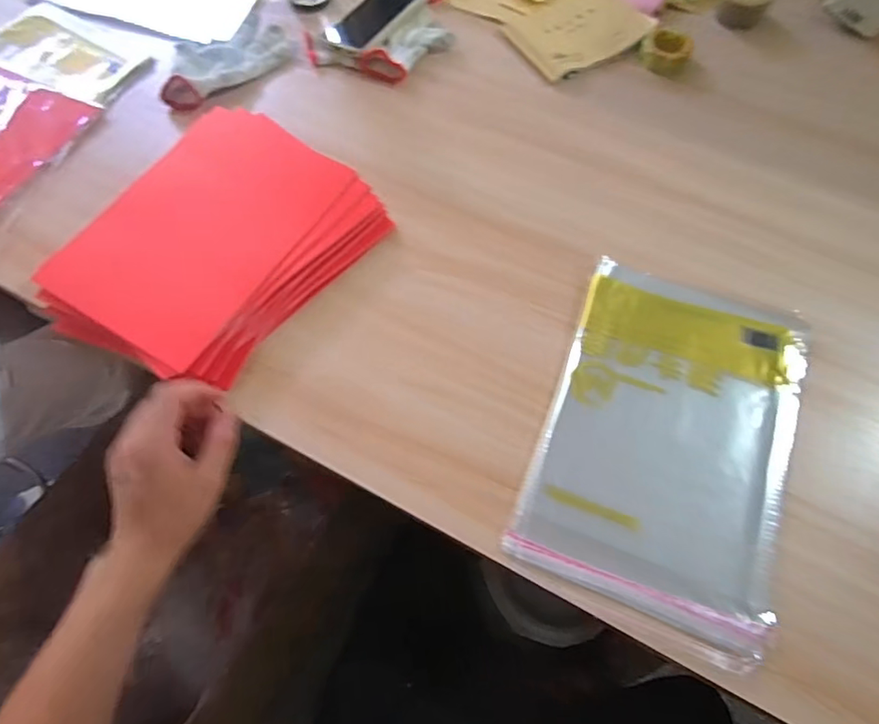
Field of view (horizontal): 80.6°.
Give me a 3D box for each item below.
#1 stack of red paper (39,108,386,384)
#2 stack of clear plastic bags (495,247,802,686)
[{"bbox_3d":[-0.242,-0.132,0.572,0.255,0.045,0.312,31,71,14],"label":"stack of red paper"},{"bbox_3d":[0.226,0.065,0.509,0.226,0.009,0.357,20,69,10],"label":"stack of clear plastic bags"}]

